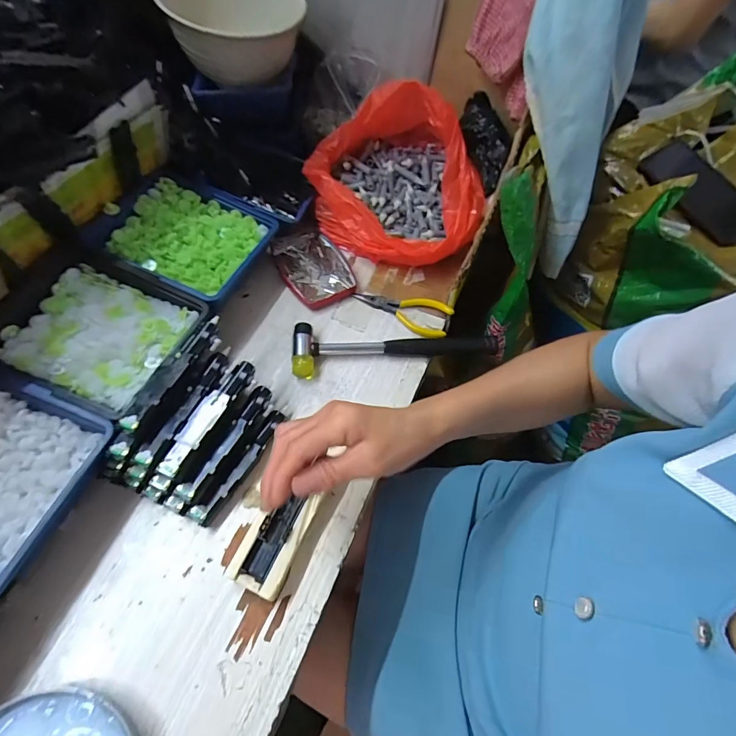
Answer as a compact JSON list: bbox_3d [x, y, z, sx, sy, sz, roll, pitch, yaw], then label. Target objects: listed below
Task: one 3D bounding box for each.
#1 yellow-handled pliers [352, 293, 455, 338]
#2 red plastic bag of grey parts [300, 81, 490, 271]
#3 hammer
[{"bbox_3d":[0.042,-0.074,0.481,0.119,0.016,0.046,25,61,10],"label":"yellow-handled pliers"},{"bbox_3d":[0.045,-0.246,0.512,0.206,0.136,0.219,-29,66,-20],"label":"red plastic bag of grey parts"},{"bbox_3d":[0.032,-0.029,0.449,0.231,0.022,0.058,-5,60,-7],"label":"hammer"}]

